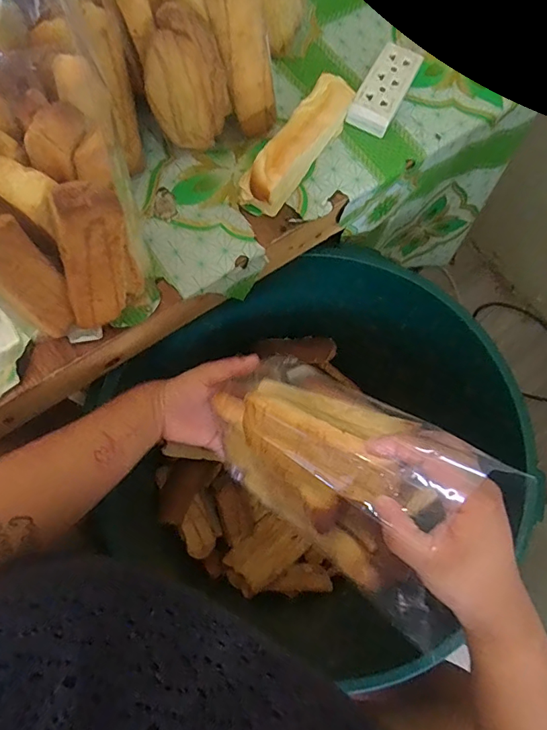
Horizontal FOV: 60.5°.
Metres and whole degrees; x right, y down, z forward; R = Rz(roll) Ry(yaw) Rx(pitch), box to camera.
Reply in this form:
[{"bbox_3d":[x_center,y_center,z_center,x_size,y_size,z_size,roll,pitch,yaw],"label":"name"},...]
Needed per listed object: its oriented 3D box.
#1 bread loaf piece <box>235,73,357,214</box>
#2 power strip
[{"bbox_3d":[0.025,-0.209,0.447,0.039,0.045,0.154,35,74,6],"label":"bread loaf piece"},{"bbox_3d":[0.116,-0.284,0.486,0.043,0.027,0.097,28,74,2],"label":"power strip"}]

